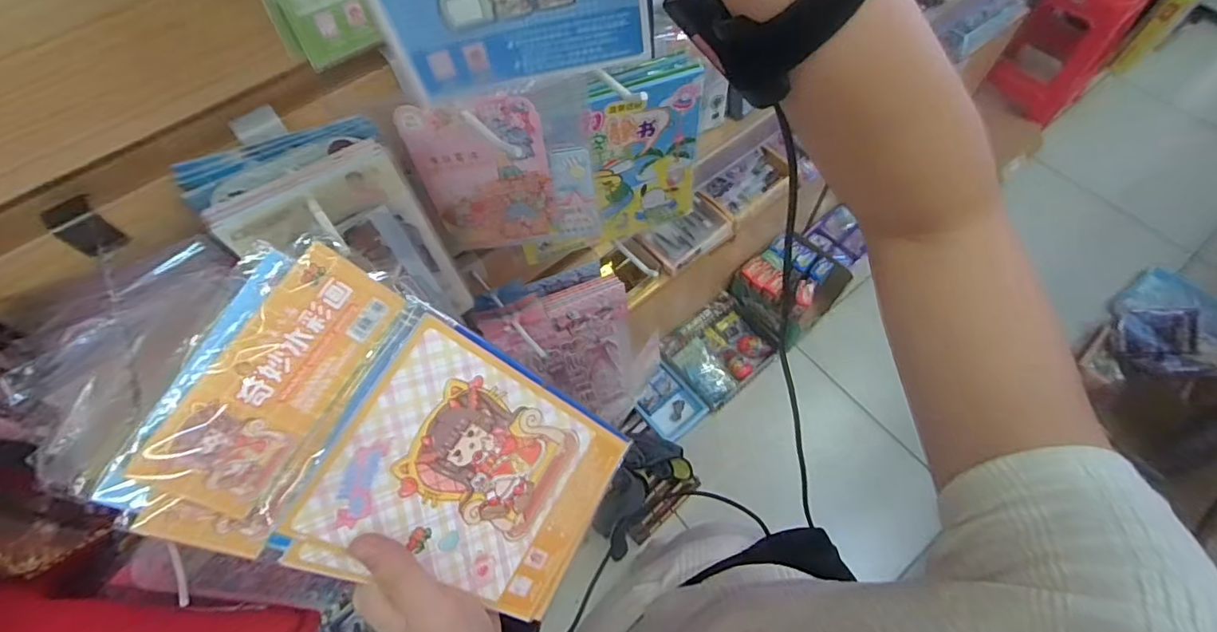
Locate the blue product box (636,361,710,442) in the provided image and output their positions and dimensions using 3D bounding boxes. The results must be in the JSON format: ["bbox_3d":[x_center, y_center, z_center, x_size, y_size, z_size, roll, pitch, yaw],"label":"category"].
[{"bbox_3d":[0.178,0.257,1.543,0.188,0.043,0.158,45,77,-5],"label":"blue product box"}]

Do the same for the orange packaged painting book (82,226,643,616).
[{"bbox_3d":[-0.084,0.069,0.257,0.005,0.207,0.120,11,70,57],"label":"orange packaged painting book"}]

